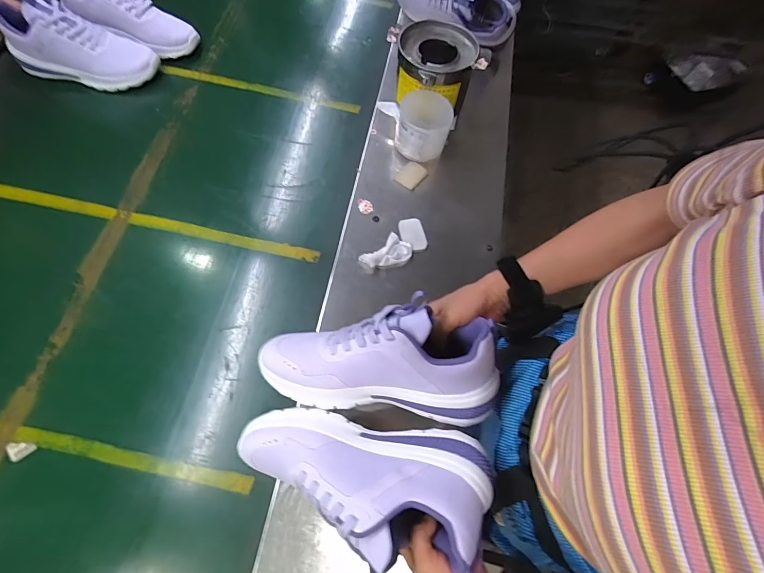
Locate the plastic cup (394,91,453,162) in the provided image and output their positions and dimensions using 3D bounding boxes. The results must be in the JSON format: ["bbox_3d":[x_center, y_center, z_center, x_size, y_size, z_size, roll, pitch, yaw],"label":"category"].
[{"bbox_3d":[0.076,-0.287,0.674,0.090,0.084,0.093,1,68,-2],"label":"plastic cup"}]

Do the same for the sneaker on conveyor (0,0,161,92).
[{"bbox_3d":[-0.570,-0.460,0.705,0.250,0.115,0.090,9,68,1],"label":"sneaker on conveyor"}]

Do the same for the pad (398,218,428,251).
[{"bbox_3d":[0.052,-0.089,0.629,0.042,0.004,0.059,-12,69,-7],"label":"pad"}]

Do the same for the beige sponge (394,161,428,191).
[{"bbox_3d":[0.054,-0.204,0.678,0.041,0.004,0.058,35,71,11],"label":"beige sponge"}]

